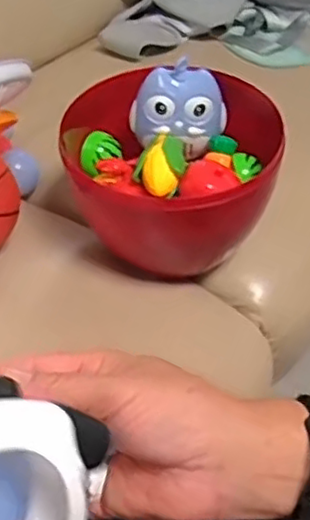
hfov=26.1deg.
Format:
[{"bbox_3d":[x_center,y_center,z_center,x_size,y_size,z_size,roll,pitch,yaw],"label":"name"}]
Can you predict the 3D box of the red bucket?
[{"bbox_3d":[0.003,-0.084,0.662,0.212,0.152,0.212,4,44,-4],"label":"red bucket"}]

